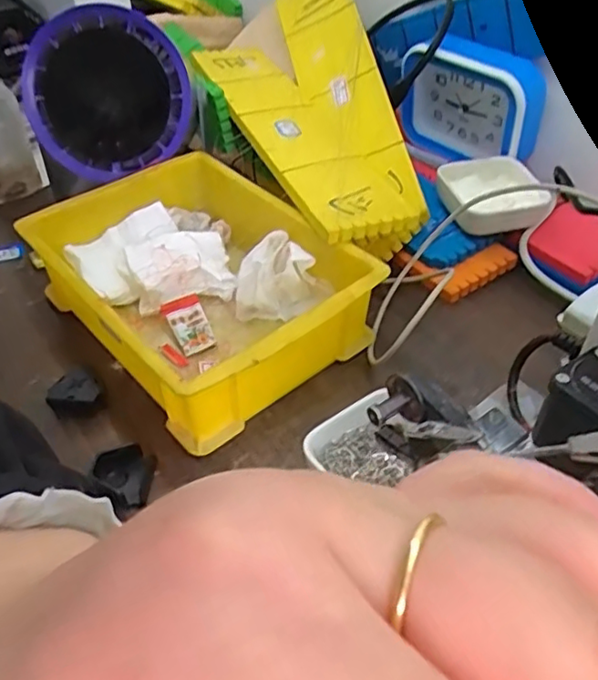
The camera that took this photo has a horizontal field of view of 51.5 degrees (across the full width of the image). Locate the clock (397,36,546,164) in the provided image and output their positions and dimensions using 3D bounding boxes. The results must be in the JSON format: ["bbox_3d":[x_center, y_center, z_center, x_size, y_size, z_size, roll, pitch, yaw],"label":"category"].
[{"bbox_3d":[0.162,-0.225,0.609,0.054,0.112,0.140,-31,52,-26],"label":"clock"}]

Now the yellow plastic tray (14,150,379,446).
[{"bbox_3d":[-0.079,-0.048,0.491,0.257,0.073,0.189,34,55,31],"label":"yellow plastic tray"}]

